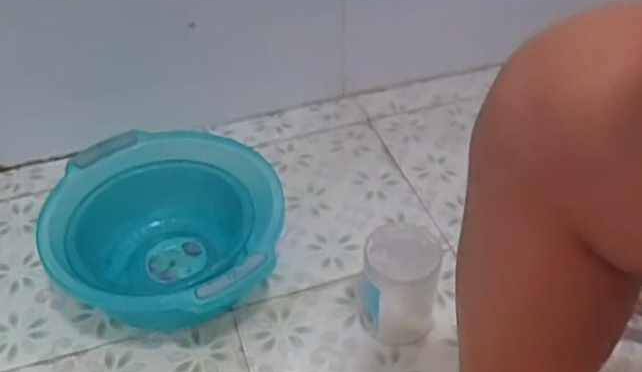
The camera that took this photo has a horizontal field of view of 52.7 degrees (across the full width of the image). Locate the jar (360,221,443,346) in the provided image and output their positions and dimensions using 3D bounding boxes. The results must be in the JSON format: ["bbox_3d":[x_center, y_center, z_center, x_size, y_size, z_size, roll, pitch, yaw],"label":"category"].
[{"bbox_3d":[0.092,0.113,0.753,0.083,0.123,0.097,4,42,7],"label":"jar"}]

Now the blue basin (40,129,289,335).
[{"bbox_3d":[-0.195,0.059,0.817,0.281,0.102,0.294,-1,42,1],"label":"blue basin"}]

